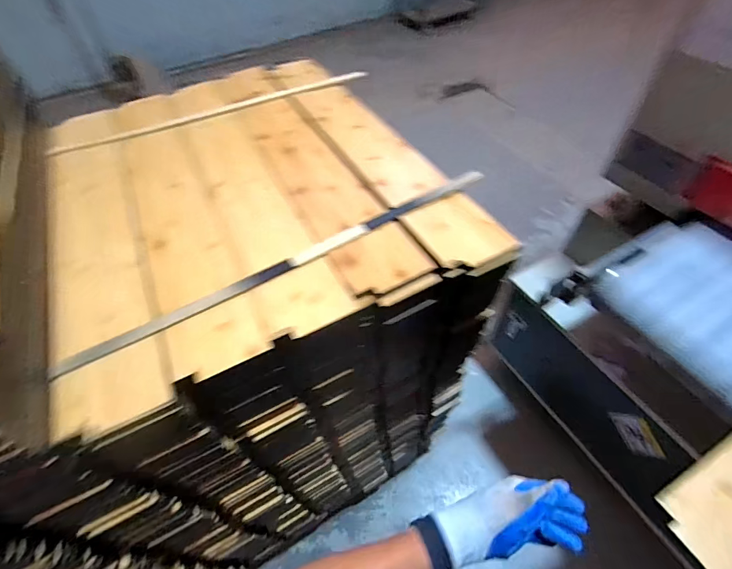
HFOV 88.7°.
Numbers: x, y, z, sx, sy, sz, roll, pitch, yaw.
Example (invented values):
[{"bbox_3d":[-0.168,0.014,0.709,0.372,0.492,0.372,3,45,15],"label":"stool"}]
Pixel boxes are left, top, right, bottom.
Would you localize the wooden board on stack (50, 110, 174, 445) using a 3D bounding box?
[{"bbox_3d":[-0.411,-0.098,0.567,0.119,0.012,0.676,-23,55,-15],"label":"wooden board on stack"}]

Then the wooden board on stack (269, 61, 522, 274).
[{"bbox_3d":[-0.008,-0.284,0.691,0.112,0.027,0.724,-22,55,-15],"label":"wooden board on stack"}]

